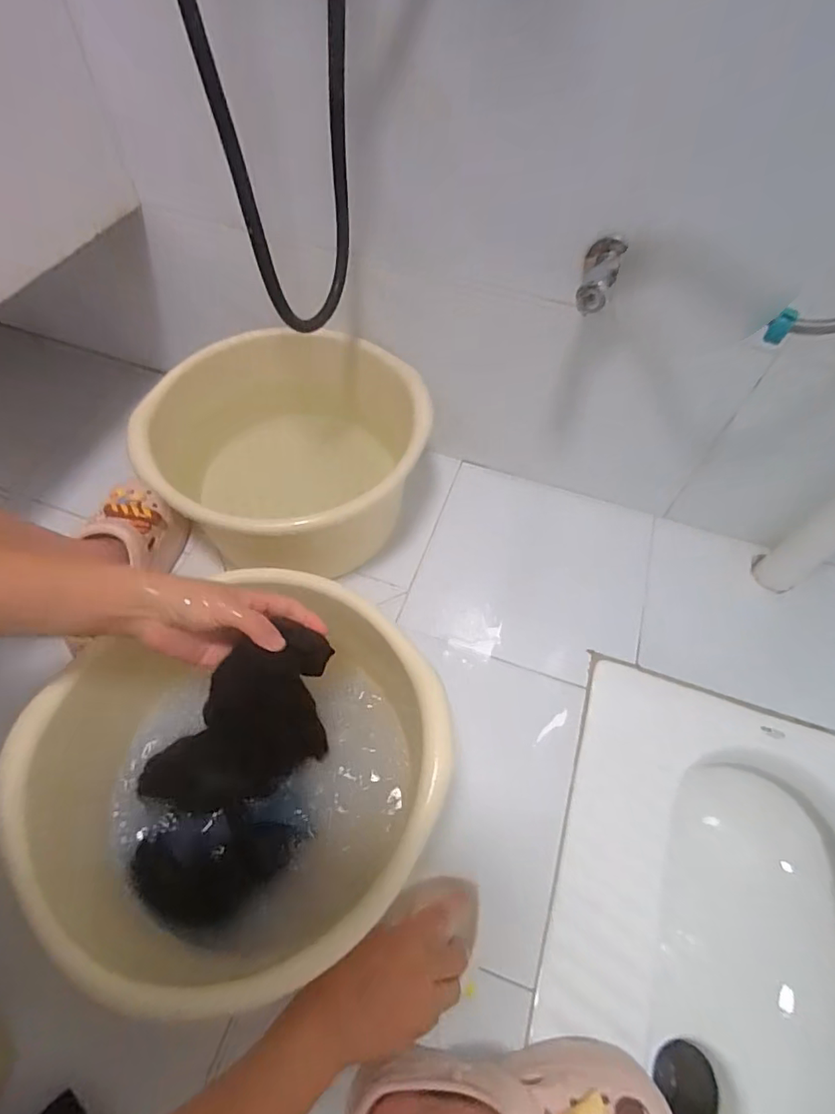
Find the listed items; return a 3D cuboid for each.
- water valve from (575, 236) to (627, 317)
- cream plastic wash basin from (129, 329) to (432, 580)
[{"bbox_3d":[0.176,-0.273,0.514,0.033,0.029,0.084,18,71,10],"label":"water valve"},{"bbox_3d":[-0.165,-0.124,0.708,0.331,0.186,0.324,1,57,-1],"label":"cream plastic wash basin"}]

